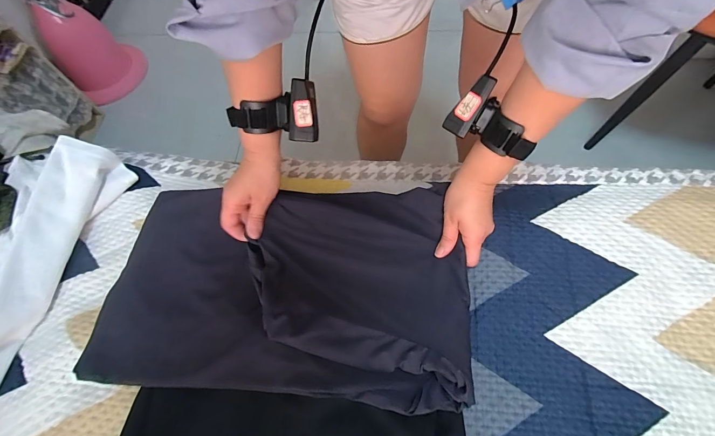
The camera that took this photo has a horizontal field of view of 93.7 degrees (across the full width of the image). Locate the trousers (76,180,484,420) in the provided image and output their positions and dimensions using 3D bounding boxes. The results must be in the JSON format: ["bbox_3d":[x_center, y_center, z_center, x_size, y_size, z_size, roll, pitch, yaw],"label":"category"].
[{"bbox_3d":[-0.092,0.071,0.402,0.428,0.046,0.253,1,65,4],"label":"trousers"}]

